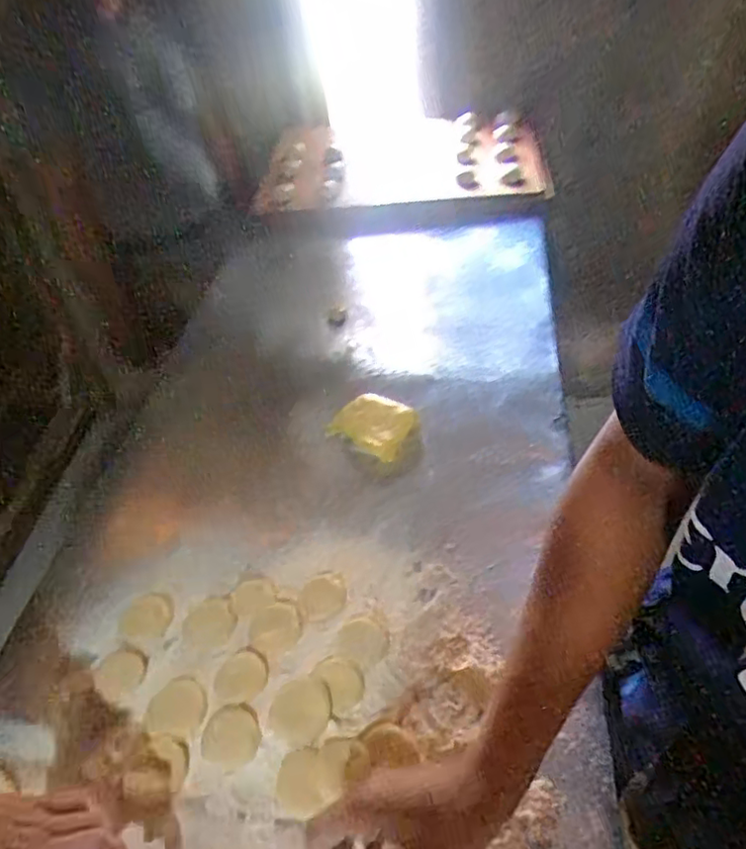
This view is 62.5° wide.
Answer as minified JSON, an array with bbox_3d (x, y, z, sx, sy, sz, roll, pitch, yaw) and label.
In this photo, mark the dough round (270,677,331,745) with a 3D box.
[{"bbox_3d":[-0.069,0.271,0.582,0.057,0.013,0.056,-4,44,4],"label":"dough round"}]

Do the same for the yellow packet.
[{"bbox_3d":[-0.001,-0.003,0.856,0.101,0.025,0.091,15,48,22],"label":"yellow packet"}]

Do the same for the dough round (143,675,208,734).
[{"bbox_3d":[-0.194,0.276,0.604,0.061,0.008,0.051,-5,44,4],"label":"dough round"}]

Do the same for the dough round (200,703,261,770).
[{"bbox_3d":[-0.133,0.290,0.574,0.056,0.011,0.050,15,48,22],"label":"dough round"}]

